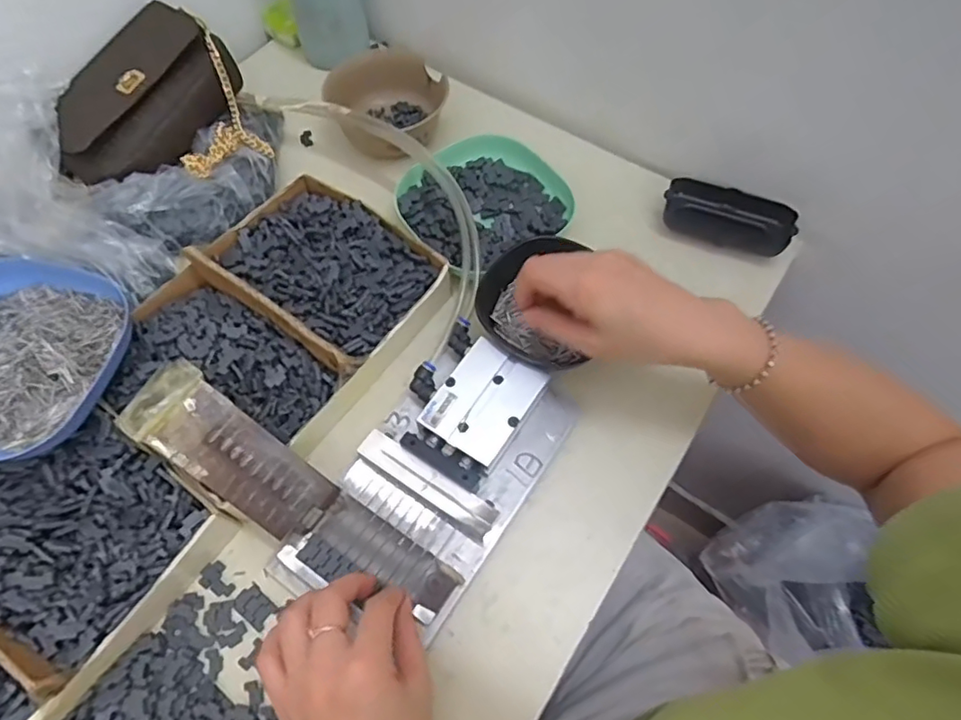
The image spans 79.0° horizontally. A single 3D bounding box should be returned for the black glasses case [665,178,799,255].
[{"bbox_3d":[0.218,-0.125,0.517,0.110,0.033,0.047,22,65,11],"label":"black glasses case"}]

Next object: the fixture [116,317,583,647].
[{"bbox_3d":[-0.074,0.044,0.398,0.220,0.078,0.209,31,67,15],"label":"fixture"}]

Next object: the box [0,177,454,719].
[{"bbox_3d":[-0.226,0.059,0.403,0.186,0.057,0.482,32,67,15],"label":"box"}]

